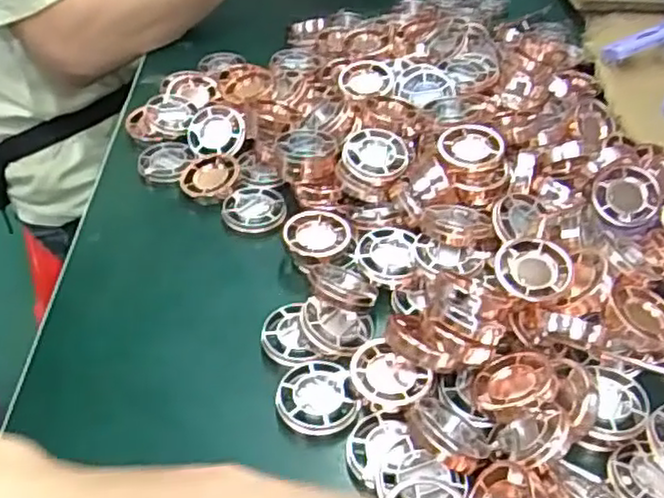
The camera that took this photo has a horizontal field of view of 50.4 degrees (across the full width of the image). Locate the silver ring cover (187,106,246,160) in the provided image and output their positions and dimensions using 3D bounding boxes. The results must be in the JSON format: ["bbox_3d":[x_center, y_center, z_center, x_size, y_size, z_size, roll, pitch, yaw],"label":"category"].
[{"bbox_3d":[-0.078,-0.080,0.484,0.042,0.009,0.040,27,76,18],"label":"silver ring cover"}]

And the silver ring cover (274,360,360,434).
[{"bbox_3d":[-0.008,0.072,0.336,0.036,0.007,0.041,-11,44,-15],"label":"silver ring cover"}]

